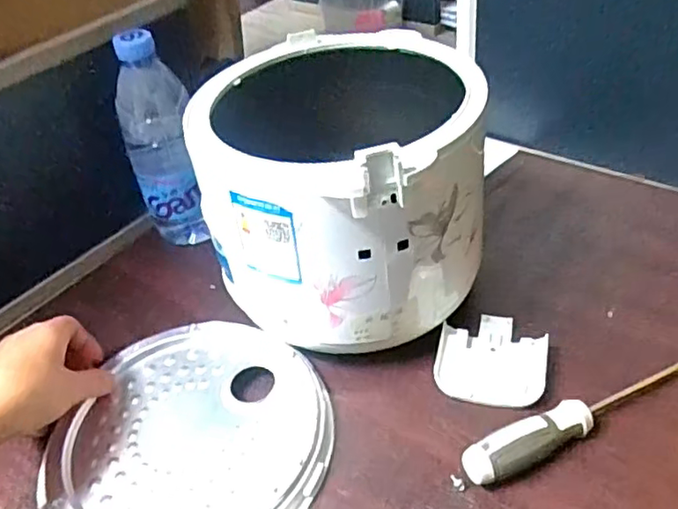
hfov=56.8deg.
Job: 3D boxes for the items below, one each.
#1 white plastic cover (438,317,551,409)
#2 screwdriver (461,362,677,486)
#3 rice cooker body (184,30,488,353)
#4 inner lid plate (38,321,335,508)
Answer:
[{"bbox_3d":[0.113,0.075,0.461,0.076,0.014,0.081,6,41,16],"label":"white plastic cover"},{"bbox_3d":[0.165,0.103,0.411,0.186,0.026,0.023,-21,41,-16],"label":"screwdriver"},{"bbox_3d":[0.012,-0.044,0.490,0.203,0.179,0.214,8,42,19],"label":"rice cooker body"},{"bbox_3d":[-0.101,0.128,0.433,0.183,0.016,0.189,-4,39,4],"label":"inner lid plate"}]

